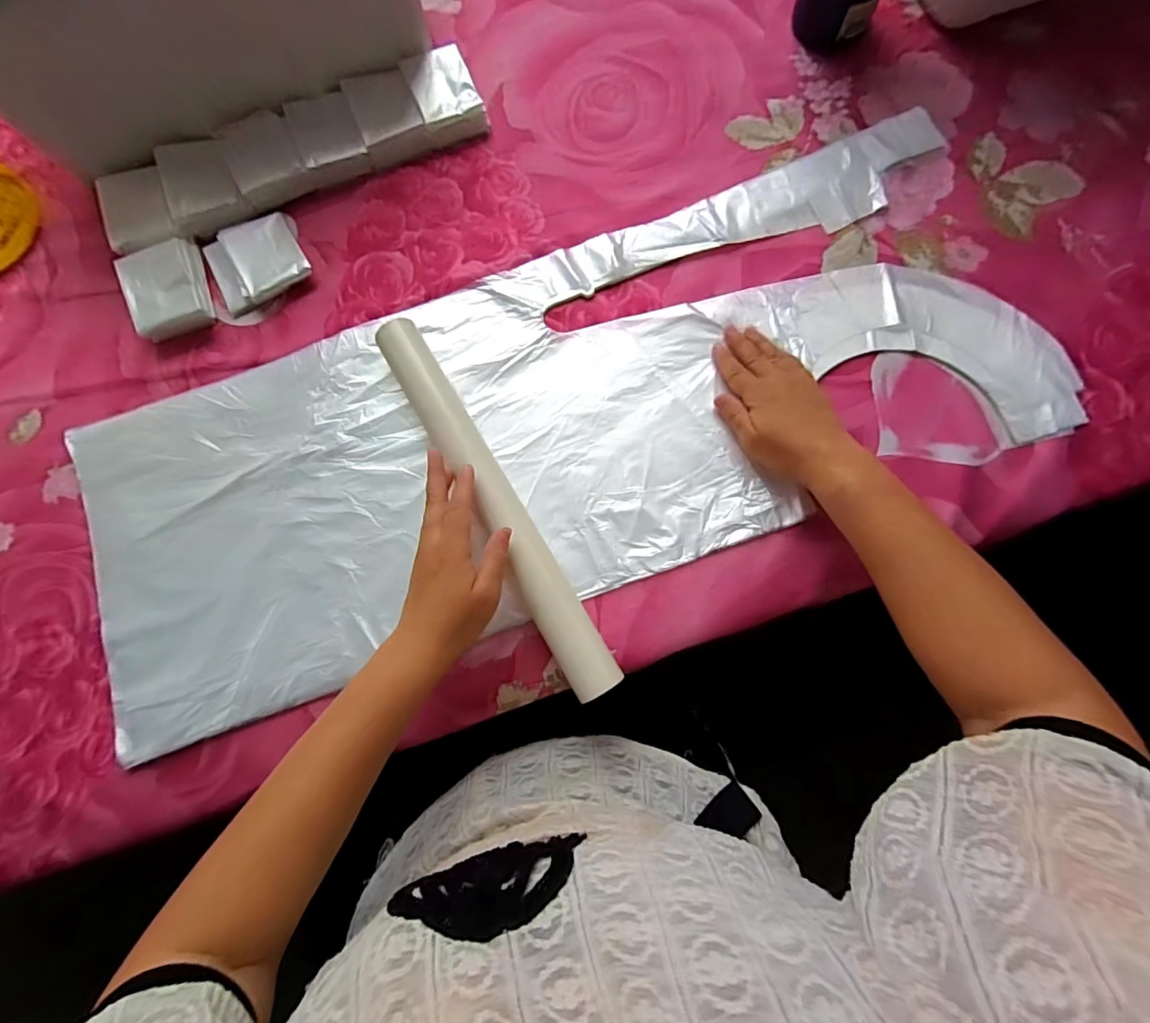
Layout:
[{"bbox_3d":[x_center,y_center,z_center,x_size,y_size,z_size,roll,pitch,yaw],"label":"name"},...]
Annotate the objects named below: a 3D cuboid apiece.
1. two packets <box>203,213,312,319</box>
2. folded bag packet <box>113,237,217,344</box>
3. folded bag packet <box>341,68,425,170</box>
[{"bbox_3d":[-0.316,-0.248,0.481,0.093,0.020,0.082,-28,78,-3],"label":"two packets"},{"bbox_3d":[-0.393,-0.216,0.467,0.066,0.033,0.088,-23,78,-2],"label":"folded bag packet"},{"bbox_3d":[-0.193,-0.407,0.501,0.063,0.020,0.089,-20,78,-2],"label":"folded bag packet"}]

